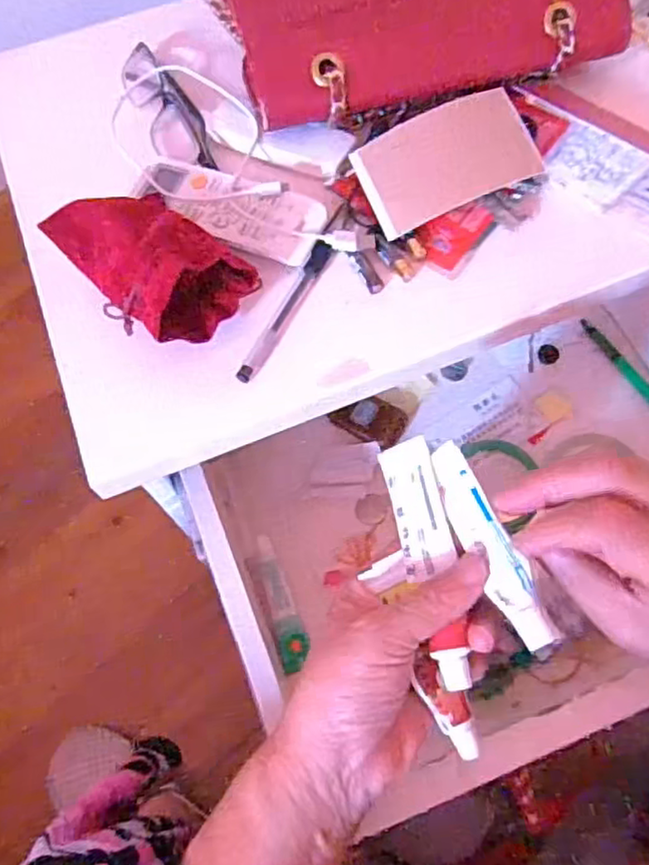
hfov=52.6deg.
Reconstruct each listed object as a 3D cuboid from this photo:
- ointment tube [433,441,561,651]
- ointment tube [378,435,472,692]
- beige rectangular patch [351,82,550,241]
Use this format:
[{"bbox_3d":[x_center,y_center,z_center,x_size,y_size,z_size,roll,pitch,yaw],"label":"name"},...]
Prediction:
[{"bbox_3d":[0.076,0.049,0.294,0.023,0.017,0.093,-40,64,34],"label":"ointment tube"},{"bbox_3d":[0.049,0.059,0.303,0.022,0.017,0.112,-10,74,-3],"label":"ointment tube"},{"bbox_3d":[0.076,-0.175,0.420,0.108,0.008,0.066,-25,85,-1],"label":"beige rectangular patch"}]

